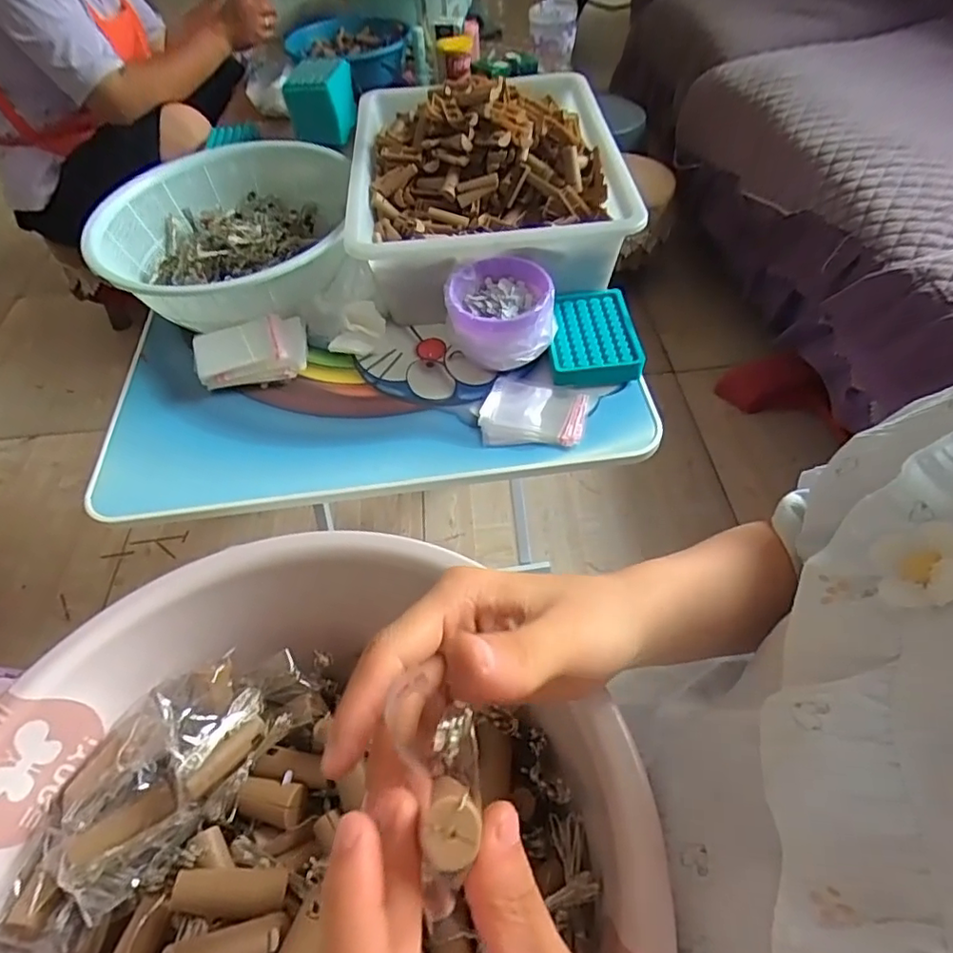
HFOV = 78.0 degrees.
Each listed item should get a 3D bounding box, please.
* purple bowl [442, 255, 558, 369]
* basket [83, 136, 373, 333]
[{"bbox_3d":[0.027,-0.170,0.651,0.112,0.098,0.104,-2,51,3],"label":"purple bowl"},{"bbox_3d":[-0.304,-0.294,0.759,0.301,0.132,0.294,-11,51,-4],"label":"basket"}]

